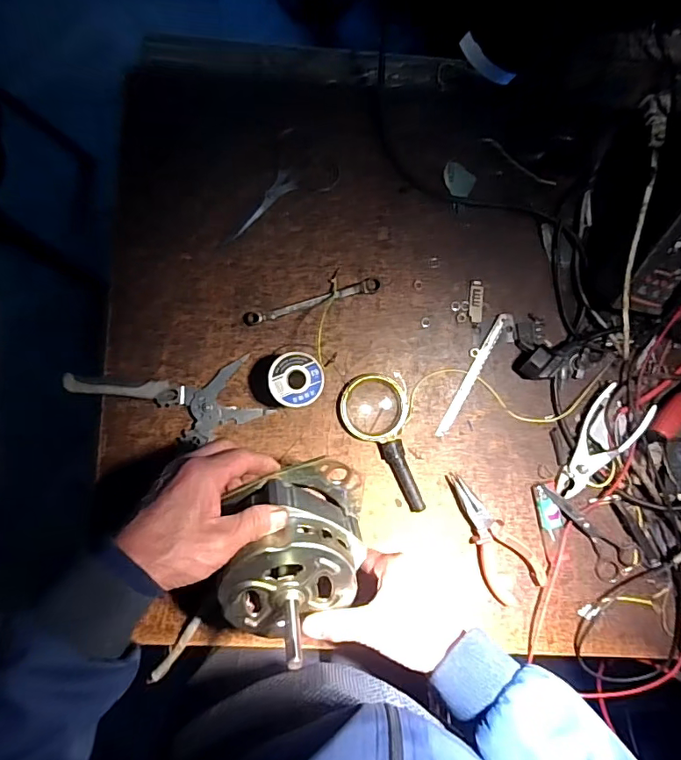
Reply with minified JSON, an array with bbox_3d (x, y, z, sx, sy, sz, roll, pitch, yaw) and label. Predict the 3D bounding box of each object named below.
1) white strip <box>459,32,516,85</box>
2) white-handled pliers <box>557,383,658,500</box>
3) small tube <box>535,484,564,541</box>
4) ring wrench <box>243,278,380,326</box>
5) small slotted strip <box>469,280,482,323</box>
[{"bbox_3d":[0.157,-0.346,0.534,0.070,0.004,0.020,43,108,0],"label":"white strip"},{"bbox_3d":[0.272,0.070,0.509,0.050,0.024,0.125,29,87,-1],"label":"white-handled pliers"},{"bbox_3d":[0.221,0.139,0.514,0.019,0.014,0.059,-16,88,-2],"label":"small tube"},{"bbox_3d":[-0.029,-0.081,0.506,0.143,0.008,0.015,-15,88,-2],"label":"ring wrench"},{"bbox_3d":[0.144,-0.084,0.522,0.013,0.007,0.047,6,88,-2],"label":"small slotted strip"}]

